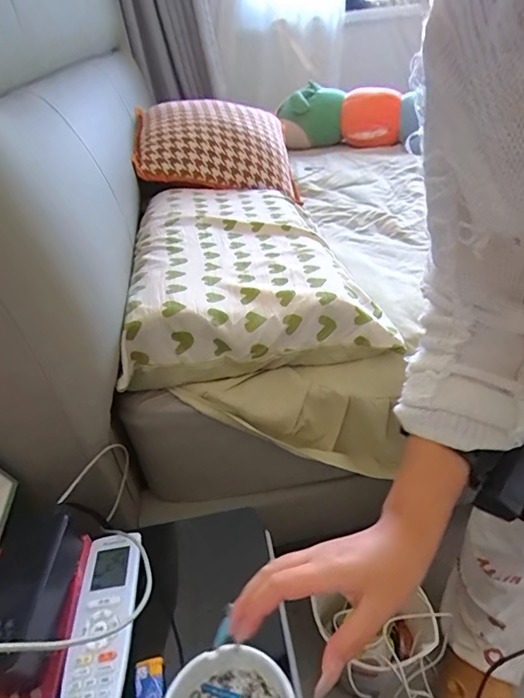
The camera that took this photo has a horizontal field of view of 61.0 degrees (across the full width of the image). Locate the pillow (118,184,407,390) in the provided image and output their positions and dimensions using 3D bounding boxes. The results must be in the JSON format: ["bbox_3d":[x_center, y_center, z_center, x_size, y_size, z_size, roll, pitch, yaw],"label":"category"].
[{"bbox_3d":[-0.043,-0.188,0.826,0.352,0.104,0.619,-8,37,-4],"label":"pillow"}]

